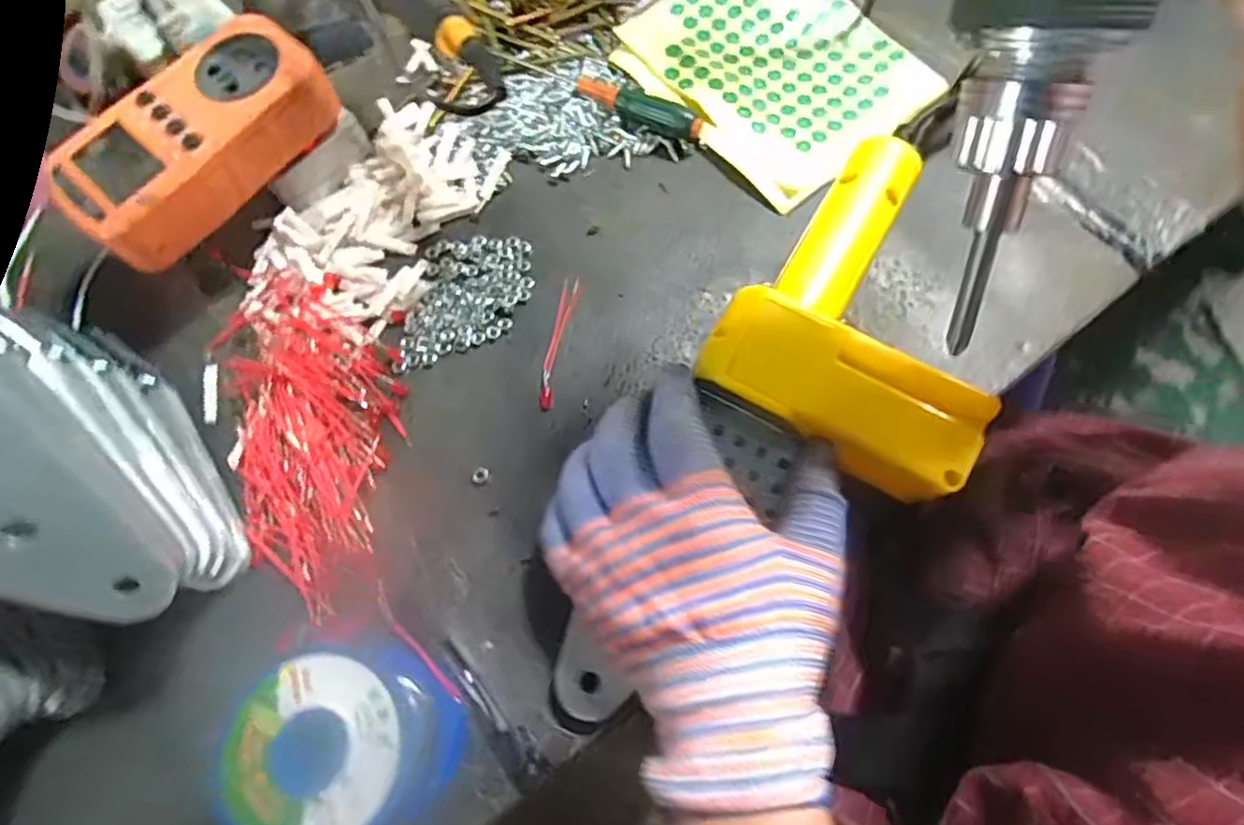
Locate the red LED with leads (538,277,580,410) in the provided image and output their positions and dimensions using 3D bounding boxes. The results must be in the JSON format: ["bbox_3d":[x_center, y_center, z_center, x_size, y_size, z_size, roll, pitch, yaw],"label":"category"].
[{"bbox_3d":[-0.032,-0.036,0.328,0.009,0.004,0.074,9,72,5],"label":"red LED with leads"}]

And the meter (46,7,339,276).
[{"bbox_3d":[-0.202,-0.132,0.313,0.064,0.037,0.126,40,76,16],"label":"meter"}]

